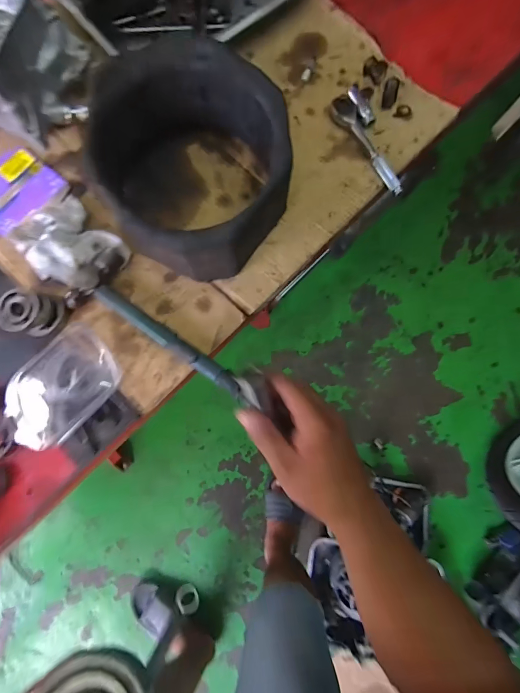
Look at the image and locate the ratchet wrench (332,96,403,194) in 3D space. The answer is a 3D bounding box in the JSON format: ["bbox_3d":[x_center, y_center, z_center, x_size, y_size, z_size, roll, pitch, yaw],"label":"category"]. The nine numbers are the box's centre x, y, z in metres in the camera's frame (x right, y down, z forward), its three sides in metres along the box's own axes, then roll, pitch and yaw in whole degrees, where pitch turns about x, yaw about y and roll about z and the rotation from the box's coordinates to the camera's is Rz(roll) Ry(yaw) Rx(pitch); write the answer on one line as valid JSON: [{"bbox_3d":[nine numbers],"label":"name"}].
[{"bbox_3d":[0.170,-0.314,0.545,0.035,0.022,0.187,-24,82,-7],"label":"ratchet wrench"}]

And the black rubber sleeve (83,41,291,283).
[{"bbox_3d":[-0.086,-0.244,0.478,0.240,0.120,0.242,0,80,-3],"label":"black rubber sleeve"}]

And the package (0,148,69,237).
[{"bbox_3d":[-0.370,-0.234,0.524,0.121,0.010,0.123,38,80,4],"label":"package"}]

